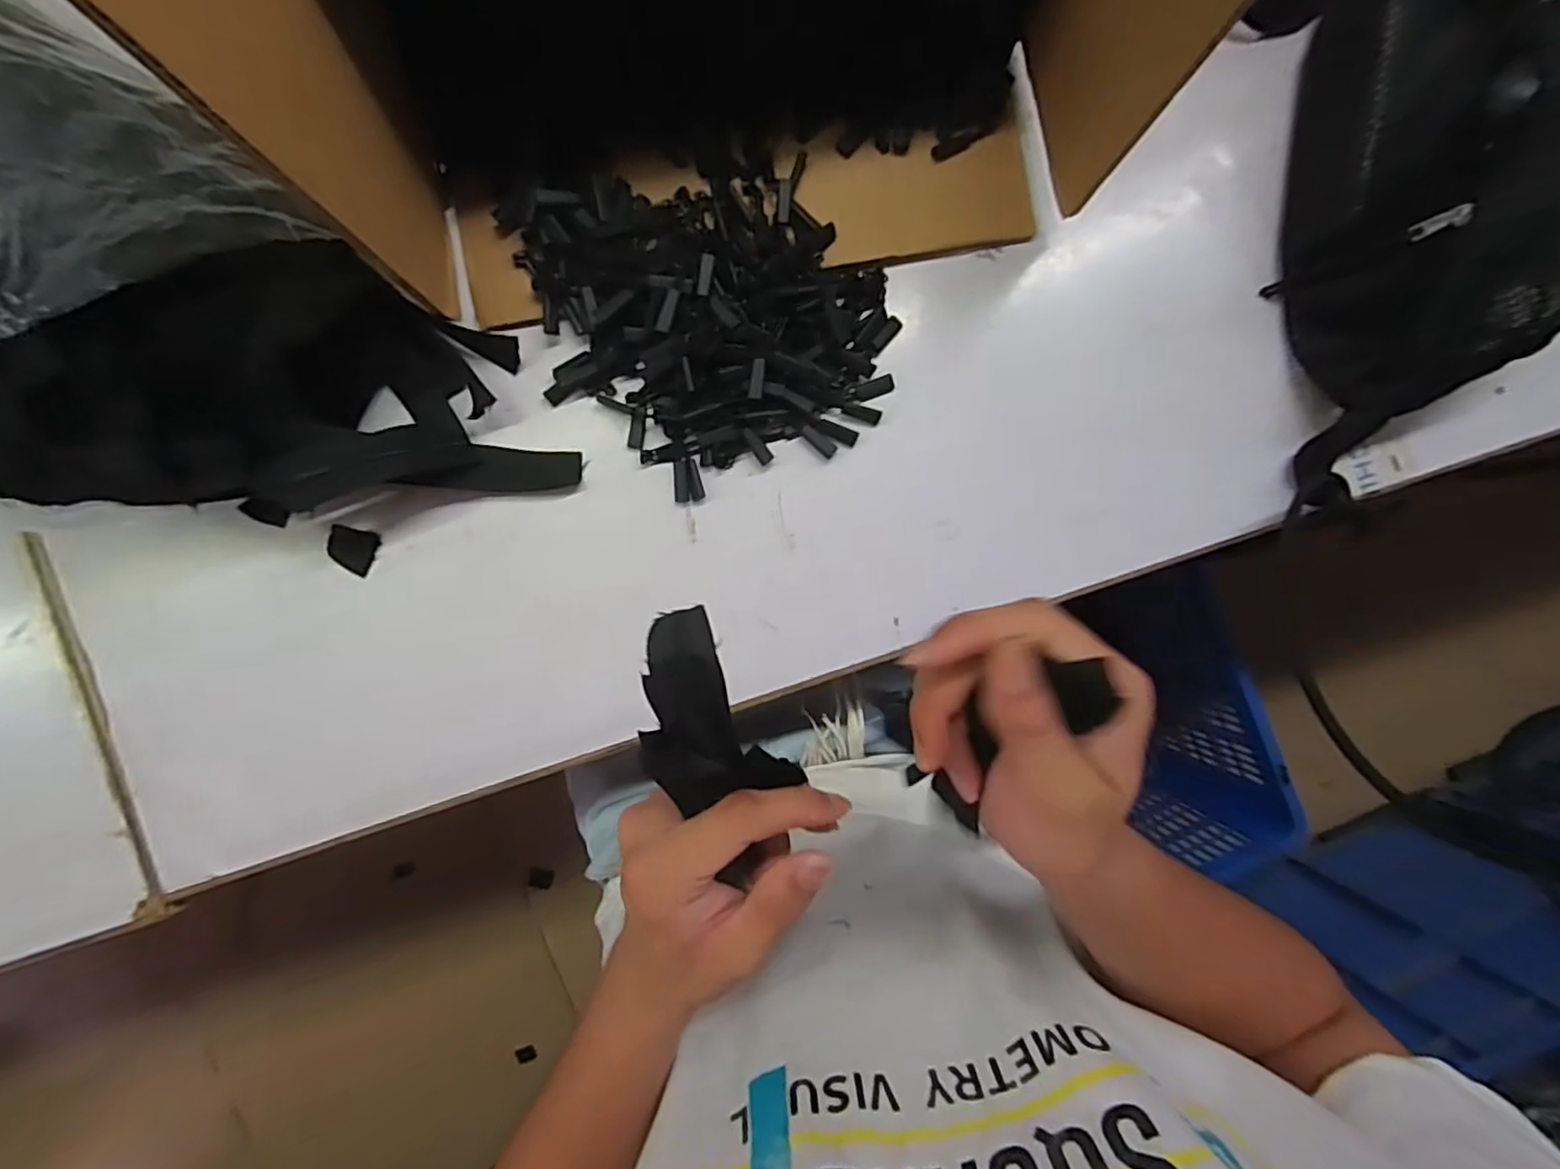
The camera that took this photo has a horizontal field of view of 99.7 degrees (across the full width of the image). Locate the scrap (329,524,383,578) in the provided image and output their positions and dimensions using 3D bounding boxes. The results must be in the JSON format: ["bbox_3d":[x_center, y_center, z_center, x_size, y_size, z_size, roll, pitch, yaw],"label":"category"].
[{"bbox_3d":[-0.245,-0.020,0.377,0.024,0.004,0.025,20,92,-25],"label":"scrap"}]

